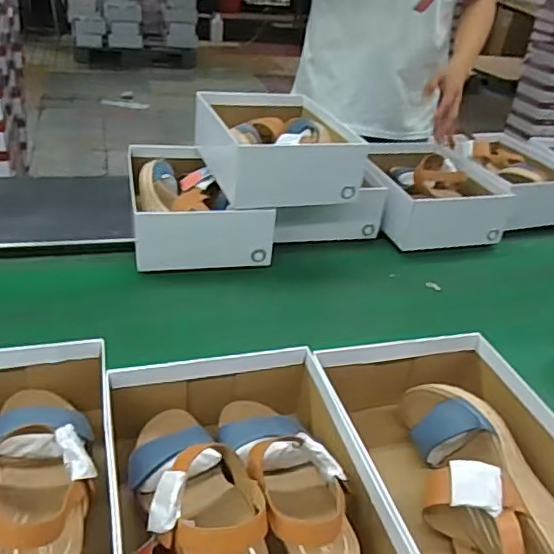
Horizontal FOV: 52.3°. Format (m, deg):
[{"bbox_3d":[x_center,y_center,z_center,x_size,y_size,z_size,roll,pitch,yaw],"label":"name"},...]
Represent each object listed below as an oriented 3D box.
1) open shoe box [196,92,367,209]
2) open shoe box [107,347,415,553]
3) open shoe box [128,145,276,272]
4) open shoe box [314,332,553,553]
[{"bbox_3d":[-0.002,-0.257,1.072,0.259,0.107,0.304,-5,31,-18],"label":"open shoe box"},{"bbox_3d":[-0.039,0.205,0.554,0.232,0.106,0.309,-4,31,-17],"label":"open shoe box"},{"bbox_3d":[-0.155,-0.139,1.071,0.233,0.116,0.293,-3,31,-15],"label":"open shoe box"},{"bbox_3d":[0.198,0.211,0.613,0.223,0.105,0.321,-3,31,-15],"label":"open shoe box"}]

